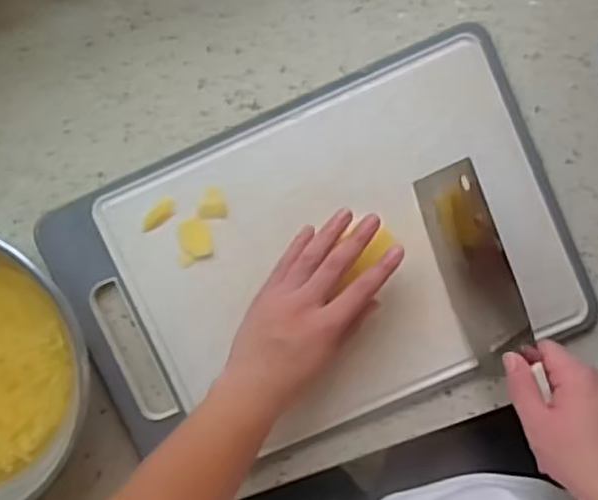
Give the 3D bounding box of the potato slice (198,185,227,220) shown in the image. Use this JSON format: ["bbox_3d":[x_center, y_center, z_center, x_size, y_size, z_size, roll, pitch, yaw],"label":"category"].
[{"bbox_3d":[-0.076,-0.041,0.625,0.024,0.004,0.029,-2,95,1],"label":"potato slice"}]

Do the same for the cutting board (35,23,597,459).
[{"bbox_3d":[0.014,0.013,0.623,0.425,0.026,0.277,-22,94,3],"label":"cutting board"}]

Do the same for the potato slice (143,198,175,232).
[{"bbox_3d":[-0.125,-0.031,0.629,0.016,0.004,0.036,43,95,-3],"label":"potato slice"}]

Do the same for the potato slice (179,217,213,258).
[{"bbox_3d":[-0.092,-0.010,0.628,0.028,0.004,0.035,-8,95,2],"label":"potato slice"}]

